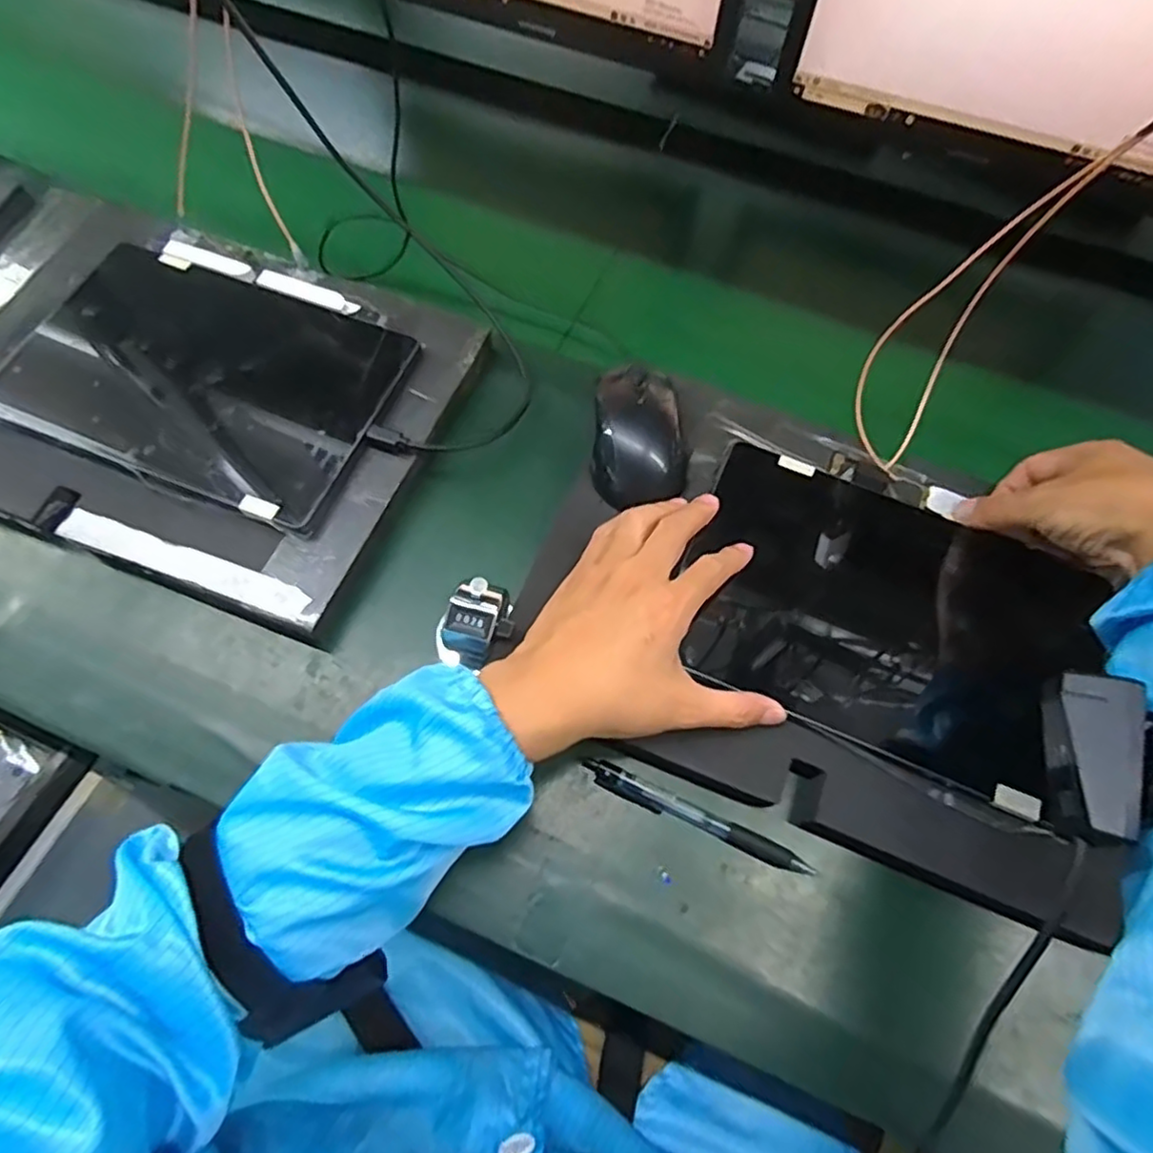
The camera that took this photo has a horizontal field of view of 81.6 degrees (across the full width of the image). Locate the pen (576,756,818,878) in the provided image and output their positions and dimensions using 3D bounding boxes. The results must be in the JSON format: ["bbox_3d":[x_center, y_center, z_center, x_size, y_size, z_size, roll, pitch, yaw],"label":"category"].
[{"bbox_3d":[0.069,0.142,0.392,0.139,0.011,0.013,24,66,8],"label":"pen"}]

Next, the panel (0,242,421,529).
[{"bbox_3d":[-0.261,-0.144,0.464,0.252,0.017,0.166,19,65,8],"label":"panel"}]

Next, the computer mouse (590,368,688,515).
[{"bbox_3d":[0.044,-0.097,0.457,0.065,0.033,0.104,5,65,-1],"label":"computer mouse"}]

